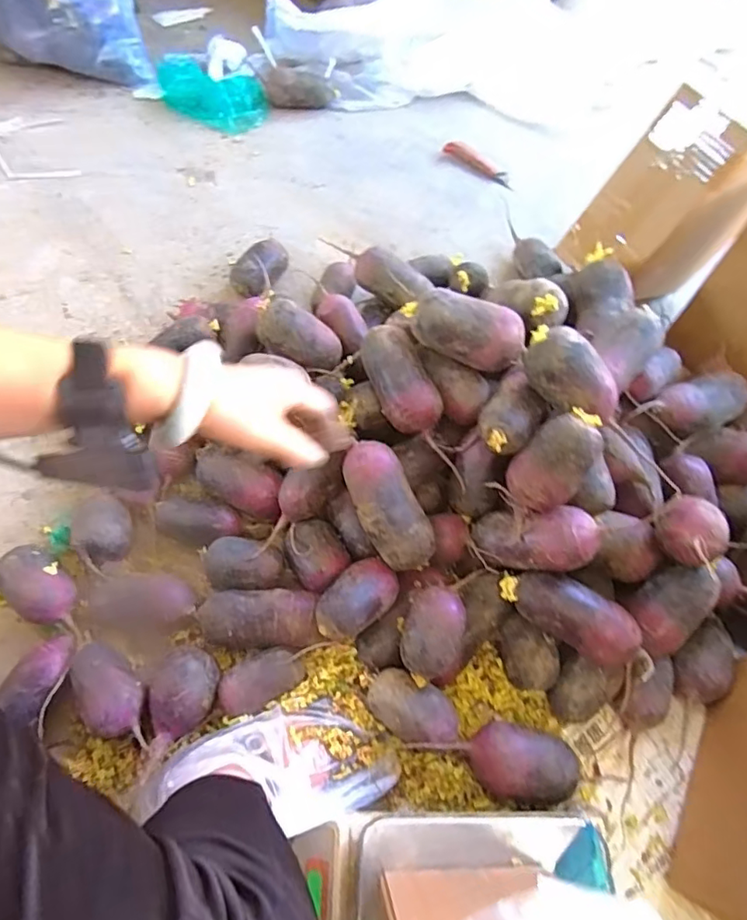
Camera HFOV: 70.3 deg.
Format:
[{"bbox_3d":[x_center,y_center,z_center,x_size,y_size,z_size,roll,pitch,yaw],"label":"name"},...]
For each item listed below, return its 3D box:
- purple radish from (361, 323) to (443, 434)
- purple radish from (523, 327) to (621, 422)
[{"bbox_3d":[0.030,-0.092,0.617,0.056,0.052,0.125,-22,67,-15],"label":"purple radish"},{"bbox_3d":[0.208,-0.088,0.549,0.056,0.051,0.108,-40,73,-22],"label":"purple radish"}]

